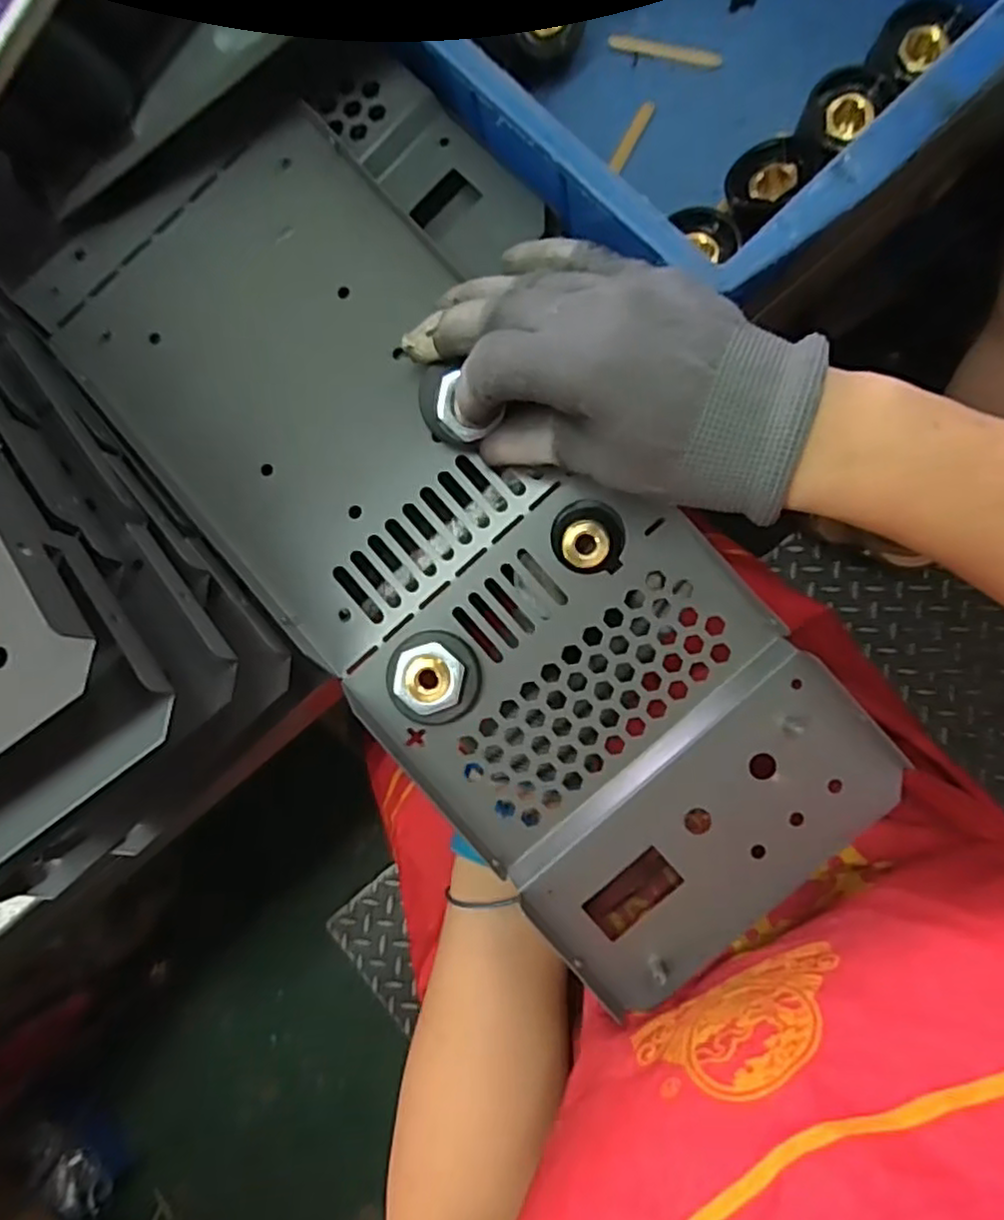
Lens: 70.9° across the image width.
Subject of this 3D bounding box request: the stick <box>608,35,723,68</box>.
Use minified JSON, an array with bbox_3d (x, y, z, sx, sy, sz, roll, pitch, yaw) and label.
[{"bbox_3d":[0.078,-0.266,0.336,0.054,0.004,0.006,13,102,3],"label":"stick"}]

